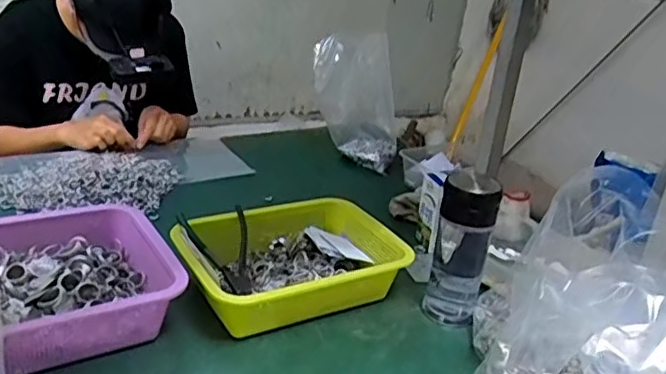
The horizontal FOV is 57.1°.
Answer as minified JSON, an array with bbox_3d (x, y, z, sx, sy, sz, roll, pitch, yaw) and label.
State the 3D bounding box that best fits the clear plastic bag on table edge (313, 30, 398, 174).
[{"bbox_3d":[0.067,-0.187,1.281,0.204,0.227,0.118,25,28,35],"label":"clear plastic bag on table edge"}]

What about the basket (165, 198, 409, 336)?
[{"bbox_3d":[-0.059,0.094,0.782,0.261,0.081,0.186,-6,26,-30],"label":"basket"}]

